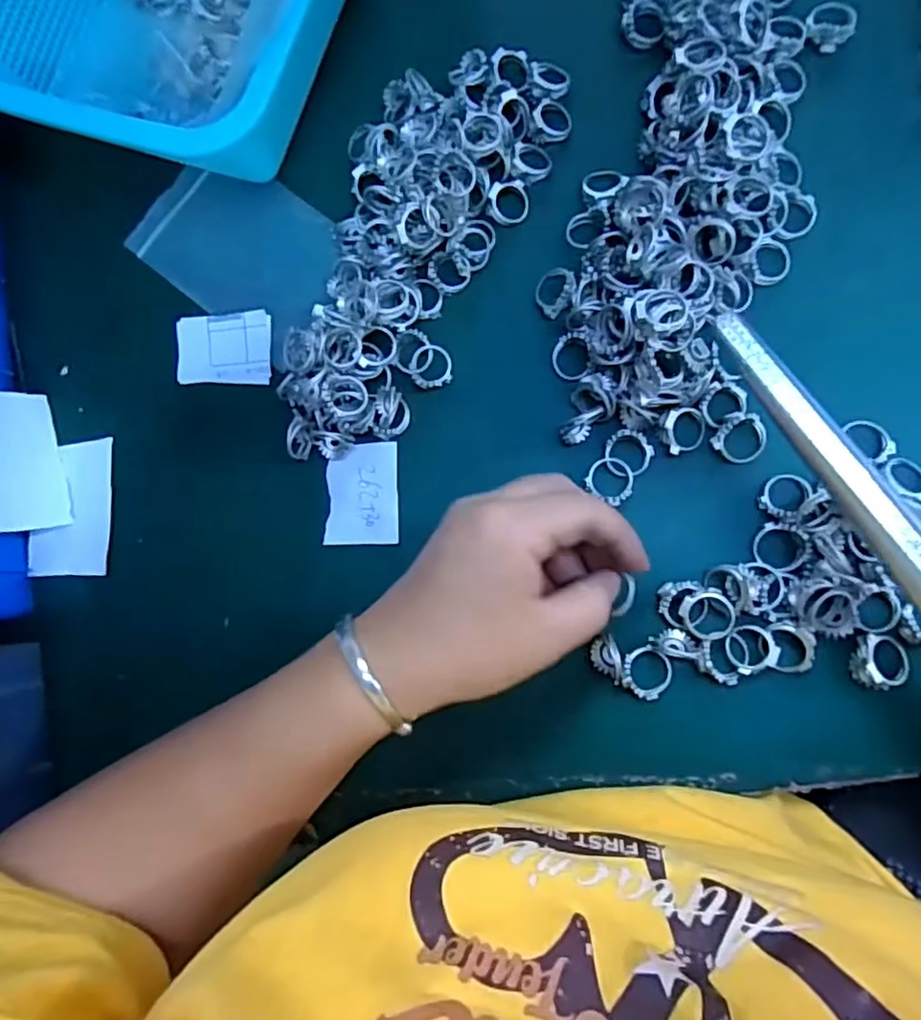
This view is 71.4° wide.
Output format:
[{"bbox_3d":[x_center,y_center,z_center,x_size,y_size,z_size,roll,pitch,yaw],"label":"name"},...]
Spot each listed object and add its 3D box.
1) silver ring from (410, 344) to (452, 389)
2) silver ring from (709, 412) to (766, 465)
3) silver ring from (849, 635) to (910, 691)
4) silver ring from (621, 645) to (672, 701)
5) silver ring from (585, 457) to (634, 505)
[{"bbox_3d":[-0.015,-0.073,0.325,0.021,0.007,0.022,-1,85,8],"label":"silver ring"},{"bbox_3d":[0.131,-0.034,0.298,0.021,0.005,0.023,-1,85,8],"label":"silver ring"},{"bbox_3d":[0.184,0.067,0.279,0.022,0.008,0.023,-1,85,8],"label":"silver ring"},{"bbox_3d":[0.086,0.074,0.294,0.022,0.009,0.022,-1,85,8],"label":"silver ring"},{"bbox_3d":[0.072,-0.014,0.304,0.022,0.006,0.019,41,92,9],"label":"silver ring"}]

